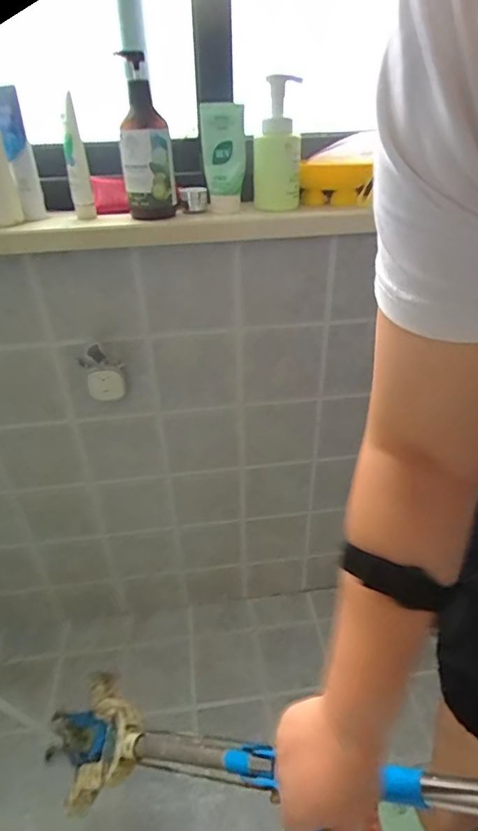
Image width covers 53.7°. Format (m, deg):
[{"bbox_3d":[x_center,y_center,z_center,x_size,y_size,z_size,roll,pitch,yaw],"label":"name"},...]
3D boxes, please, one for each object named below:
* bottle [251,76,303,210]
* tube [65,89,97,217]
[{"bbox_3d":[0.050,-0.374,0.652,0.067,0.152,0.072,-1,35,3],"label":"bottle"},{"bbox_3d":[-0.219,-0.341,0.631,0.028,0.135,0.060,-12,36,-10],"label":"tube"}]

